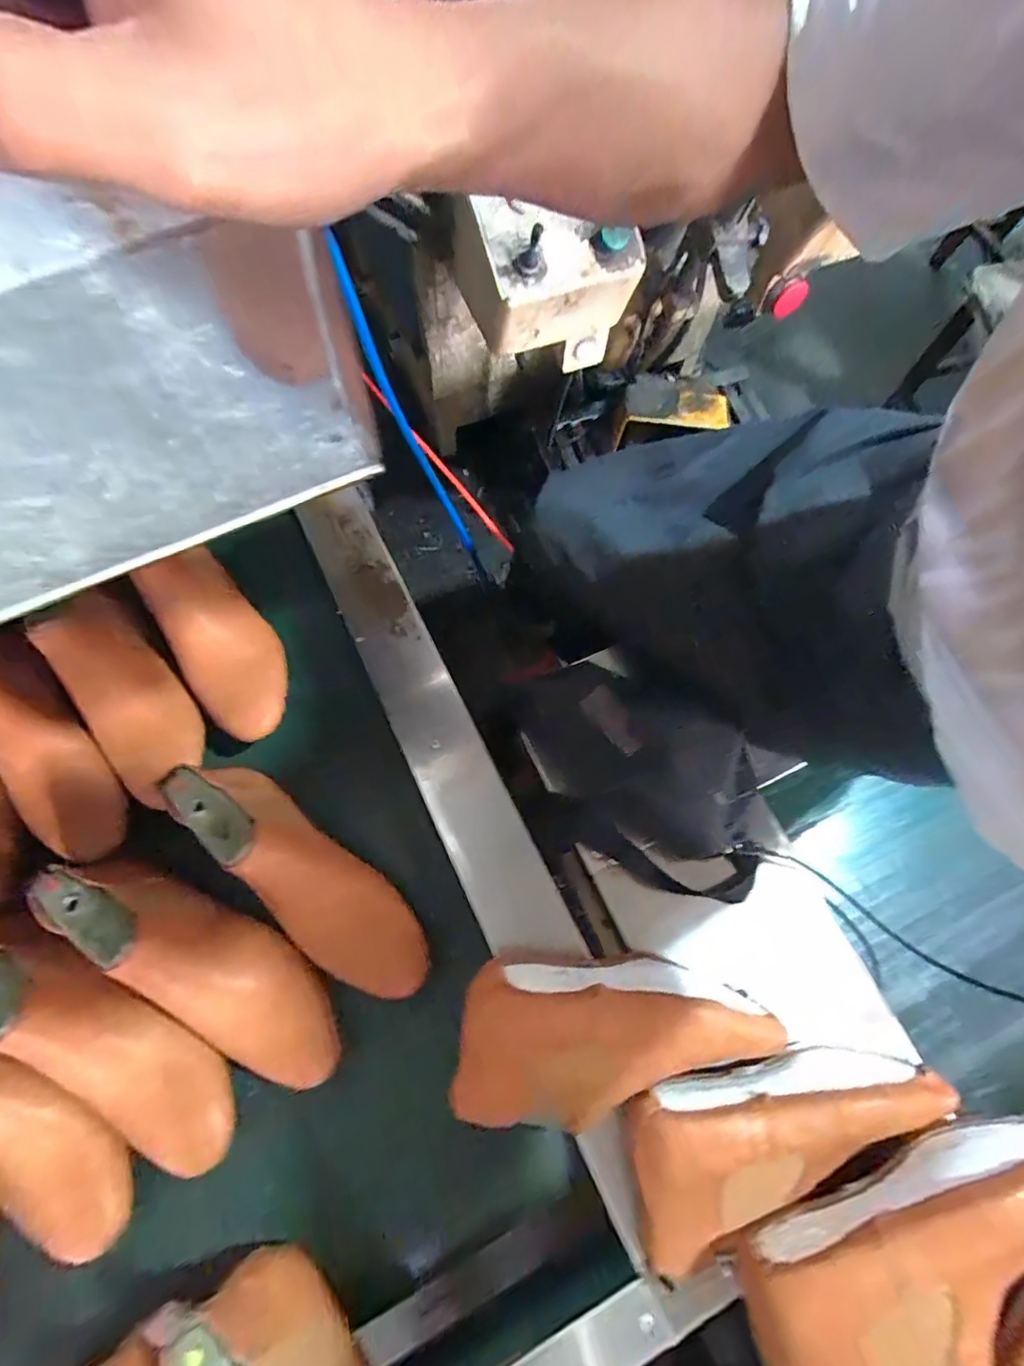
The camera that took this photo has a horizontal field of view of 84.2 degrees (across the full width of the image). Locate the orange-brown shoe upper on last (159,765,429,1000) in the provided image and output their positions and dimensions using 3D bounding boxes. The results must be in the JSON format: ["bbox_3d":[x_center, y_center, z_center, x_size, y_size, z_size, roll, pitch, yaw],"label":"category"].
[{"bbox_3d":[-0.196,0.184,0.532,0.295,0.107,0.095,45,74,-3],"label":"orange-brown shoe upper on last"}]

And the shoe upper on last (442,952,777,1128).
[{"bbox_3d":[0.092,0.302,0.486,0.267,0.087,0.118,2,71,-2],"label":"shoe upper on last"}]

